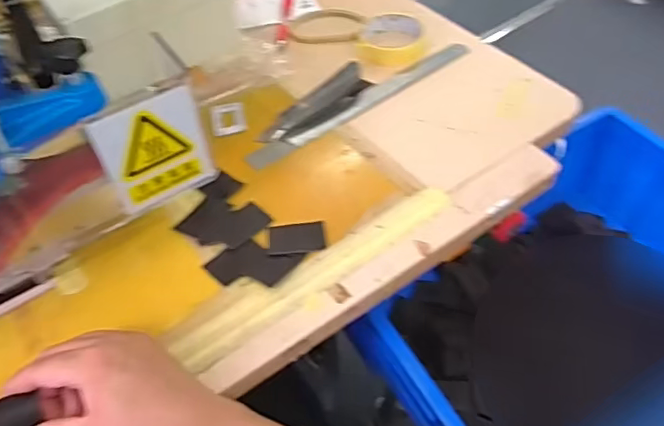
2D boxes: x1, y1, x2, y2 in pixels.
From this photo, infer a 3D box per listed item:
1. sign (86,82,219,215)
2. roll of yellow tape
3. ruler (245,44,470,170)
[{"bbox_3d":[-0.141,-0.049,0.454,0.082,0.096,0.009,-34,55,-23],"label":"sign"},{"bbox_3d":[0.078,-0.228,0.720,0.084,0.020,0.100,2,50,7],"label":"roll of yellow tape"},{"bbox_3d":[0.041,-0.132,0.663,0.323,0.006,0.034,-32,51,-21],"label":"ruler"}]

